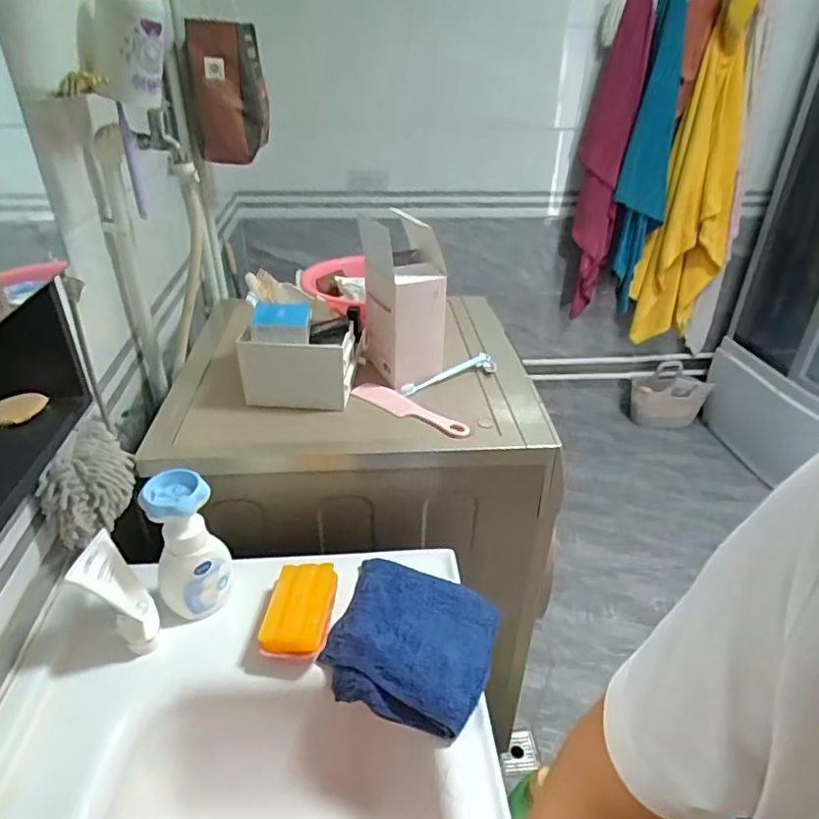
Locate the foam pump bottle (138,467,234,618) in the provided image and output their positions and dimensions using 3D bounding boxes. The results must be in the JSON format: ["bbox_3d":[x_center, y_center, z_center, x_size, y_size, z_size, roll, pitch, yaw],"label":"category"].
[{"bbox_3d":[-0.262,0.163,0.687,0.084,0.183,0.055,-13,35,-22],"label":"foam pump bottle"}]

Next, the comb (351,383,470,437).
[{"bbox_3d":[-0.002,-0.001,0.890,0.204,0.010,0.046,24,39,32],"label":"comb"}]

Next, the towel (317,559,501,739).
[{"bbox_3d":[0.002,0.274,0.689,0.189,0.032,0.180,13,34,18],"label":"towel"}]

